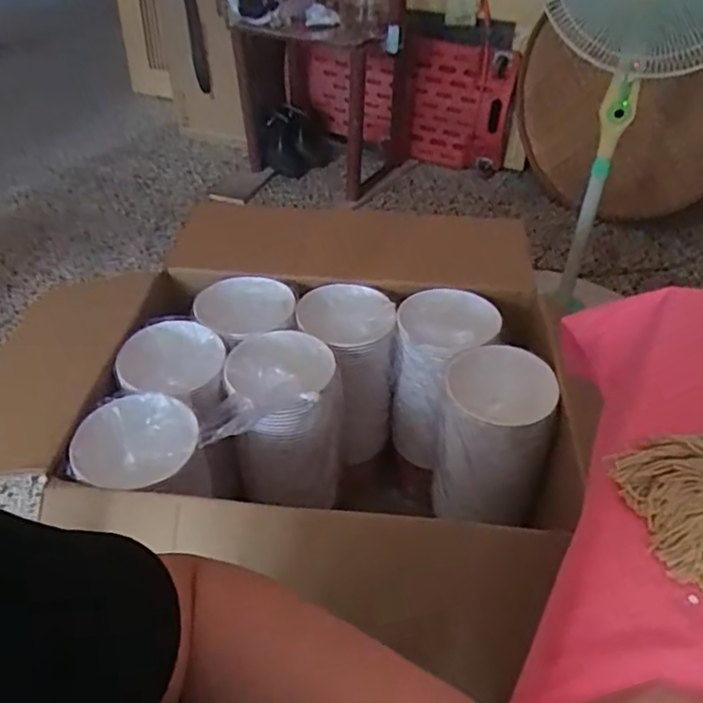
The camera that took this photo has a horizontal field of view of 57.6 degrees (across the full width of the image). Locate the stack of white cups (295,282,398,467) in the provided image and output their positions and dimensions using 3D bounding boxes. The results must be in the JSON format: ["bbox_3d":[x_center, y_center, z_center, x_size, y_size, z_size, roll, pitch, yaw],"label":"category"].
[{"bbox_3d":[-0.006,0.046,1.131,0.141,0.294,0.170,-19,44,-21],"label":"stack of white cups"}]

